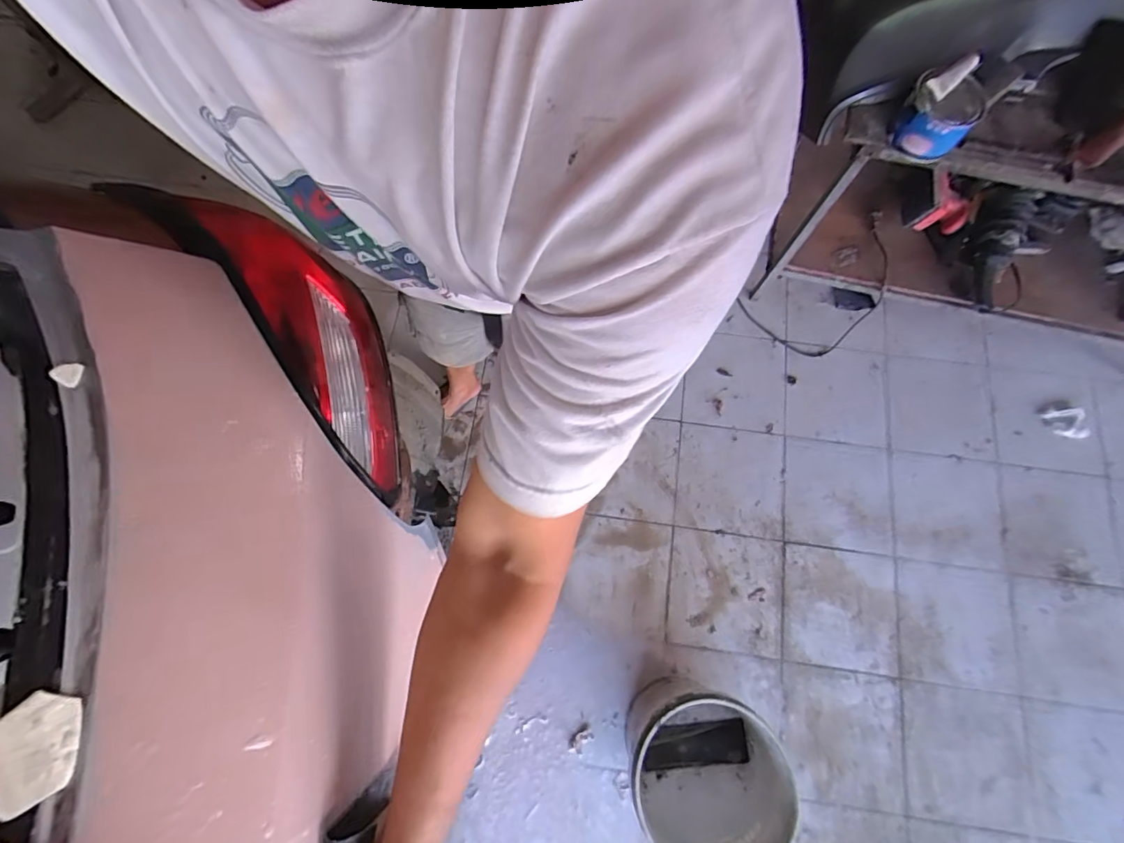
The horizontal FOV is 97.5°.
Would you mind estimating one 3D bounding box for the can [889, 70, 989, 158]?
[{"bbox_3d":[0.676,-0.553,0.899,0.127,0.097,0.111,43,79,9],"label":"can"}]

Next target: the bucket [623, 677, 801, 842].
[{"bbox_3d":[0.283,0.720,1.063,0.311,0.298,0.288,39,78,10],"label":"bucket"}]

